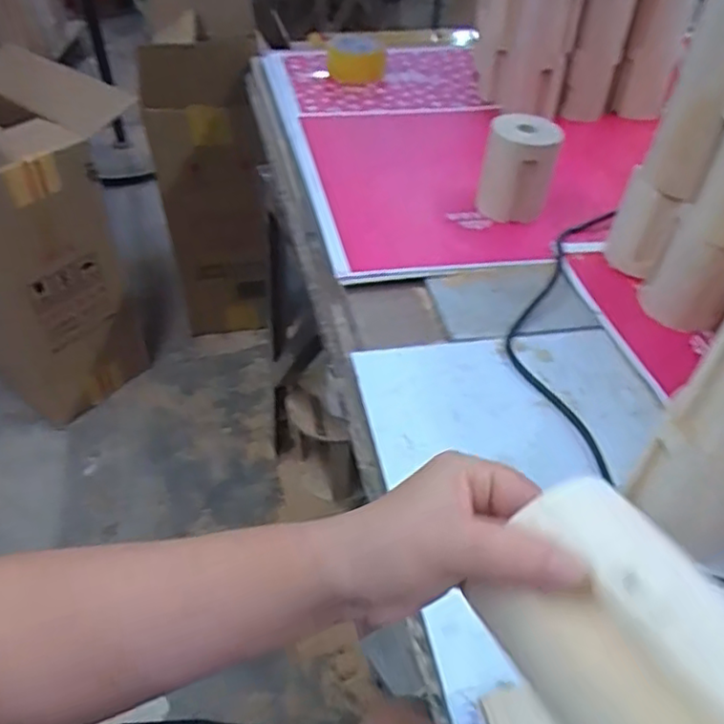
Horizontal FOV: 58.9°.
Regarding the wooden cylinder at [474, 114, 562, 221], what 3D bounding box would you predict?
[{"bbox_3d":[0.181,-0.221,0.753,0.082,0.108,0.072,10,45,9],"label":"wooden cylinder"}]

